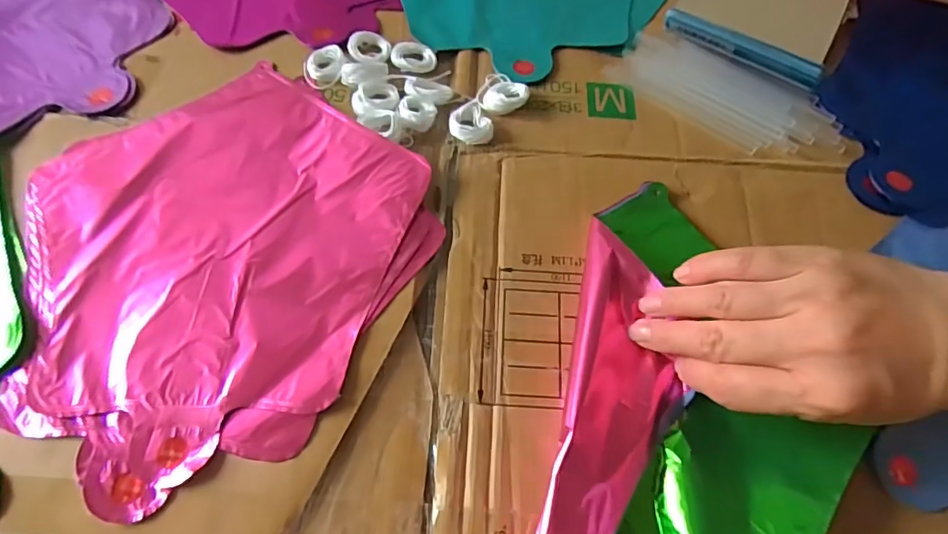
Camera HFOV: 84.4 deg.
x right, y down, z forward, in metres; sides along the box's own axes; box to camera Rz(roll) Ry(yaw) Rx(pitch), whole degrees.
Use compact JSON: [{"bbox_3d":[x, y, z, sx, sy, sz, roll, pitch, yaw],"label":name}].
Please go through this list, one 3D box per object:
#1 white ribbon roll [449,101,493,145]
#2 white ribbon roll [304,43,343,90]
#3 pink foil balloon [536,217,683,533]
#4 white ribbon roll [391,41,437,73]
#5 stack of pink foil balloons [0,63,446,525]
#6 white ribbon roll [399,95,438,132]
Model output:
[{"bbox_3d":[-0.003,-0.095,0.351,0.027,0.013,0.028,0,64,0],"label":"white ribbon roll"},{"bbox_3d":[-0.106,-0.142,0.369,0.029,0.010,0.035,-14,64,-7],"label":"white ribbon roll"},{"bbox_3d":[0.073,0.073,0.267,0.056,0.019,0.197,14,67,6],"label":"pink foil balloon"},{"bbox_3d":[-0.043,-0.152,0.375,0.031,0.007,0.025,-6,64,-3],"label":"white ribbon roll"},{"bbox_3d":[-0.159,-0.012,0.312,0.237,0.013,0.243,35,68,16],"label":"stack of pink foil balloons"},{"bbox_3d":[-0.039,-0.104,0.357,0.024,0.013,0.026,0,64,0],"label":"white ribbon roll"}]

